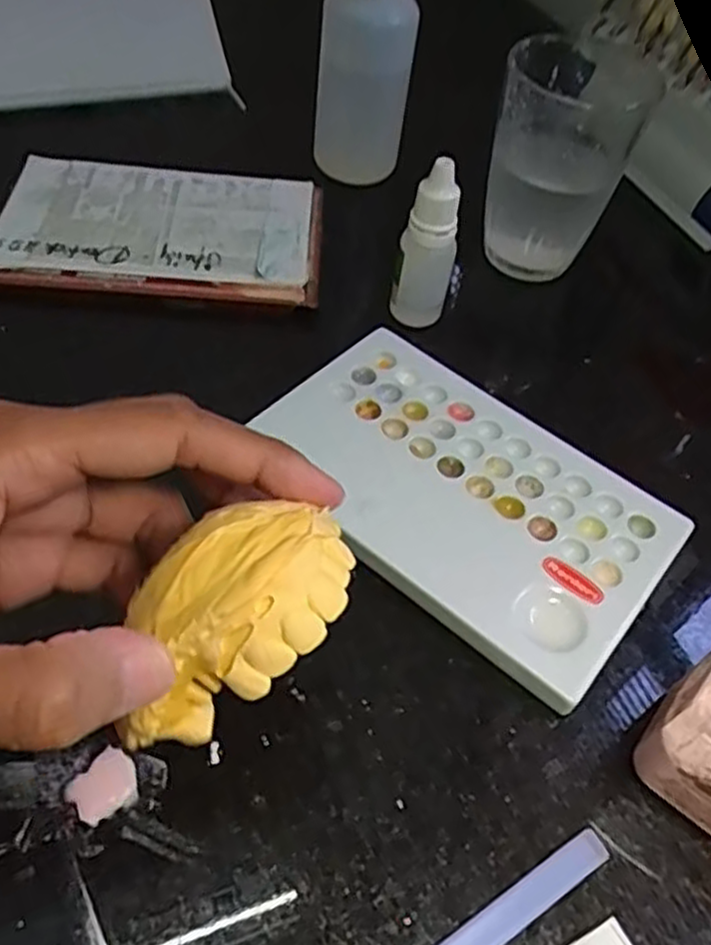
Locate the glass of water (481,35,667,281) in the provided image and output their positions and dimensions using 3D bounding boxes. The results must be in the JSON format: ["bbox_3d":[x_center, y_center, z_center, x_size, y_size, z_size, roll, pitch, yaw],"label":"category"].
[{"bbox_3d":[0.096,-0.149,0.356,0.064,0.090,0.066,15,57,7],"label":"glass of water"}]

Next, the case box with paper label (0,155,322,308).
[{"bbox_3d":[-0.091,-0.119,0.358,0.148,0.012,0.091,8,52,-1],"label":"case box with paper label"}]

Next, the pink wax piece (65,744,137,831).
[{"bbox_3d":[-0.072,0.090,0.216,0.019,0.004,0.016,-35,64,-29],"label":"pink wax piece"}]

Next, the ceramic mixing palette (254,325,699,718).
[{"bbox_3d":[0.039,0.007,0.284,0.152,0.009,0.093,37,57,20],"label":"ceramic mixing palette"}]

